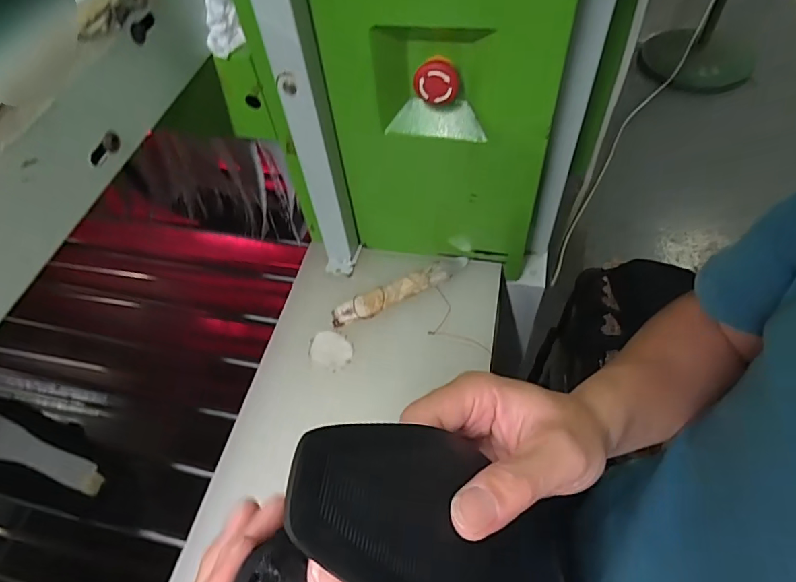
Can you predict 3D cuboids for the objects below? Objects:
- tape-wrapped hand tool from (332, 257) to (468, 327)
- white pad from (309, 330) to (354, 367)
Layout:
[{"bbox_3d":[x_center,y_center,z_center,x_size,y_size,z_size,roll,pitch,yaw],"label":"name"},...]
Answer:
[{"bbox_3d":[0.005,-0.001,0.555,0.168,0.018,0.027,-24,56,-13],"label":"tape-wrapped hand tool"},{"bbox_3d":[-0.071,0.062,0.521,0.046,0.004,0.037,16,63,19],"label":"white pad"}]

